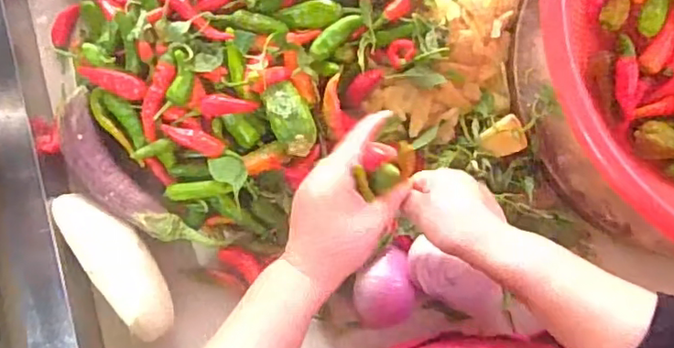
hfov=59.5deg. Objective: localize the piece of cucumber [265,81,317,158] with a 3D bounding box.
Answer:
[{"bbox_3d":[-0.043,-0.054,0.576,0.039,0.023,0.072,-19,85,2],"label":"piece of cucumber"}]

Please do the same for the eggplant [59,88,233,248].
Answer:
[{"bbox_3d":[-0.215,0.010,0.605,0.215,0.035,0.069,43,90,5],"label":"eggplant"}]

